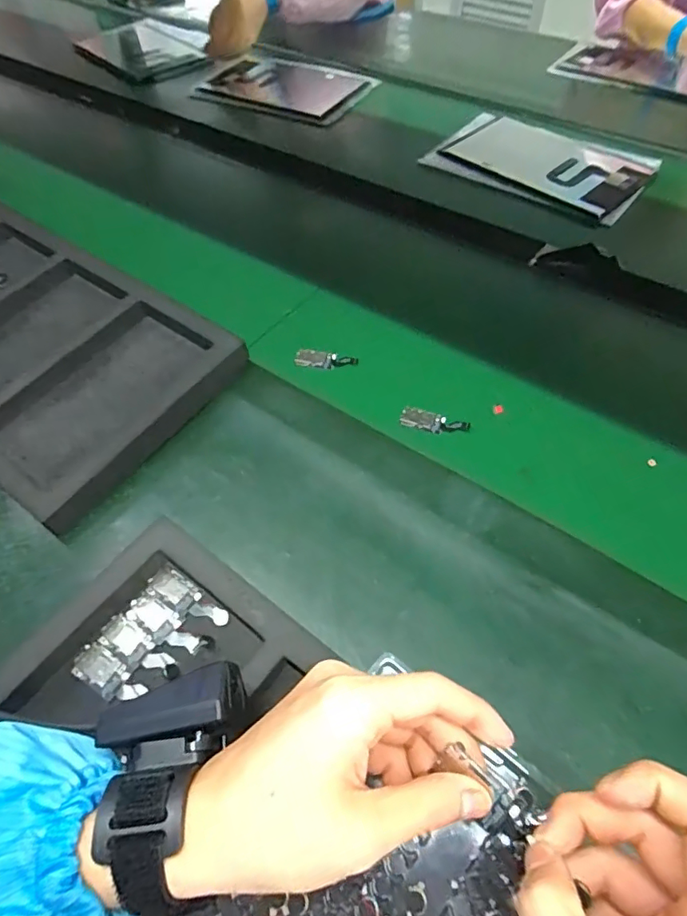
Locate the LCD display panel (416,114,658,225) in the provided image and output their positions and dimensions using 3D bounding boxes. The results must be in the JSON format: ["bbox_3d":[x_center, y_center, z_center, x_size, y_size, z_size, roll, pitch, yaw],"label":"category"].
[{"bbox_3d":[0.279,-0.410,0.726,0.269,0.021,0.191,32,61,22],"label":"LCD display panel"}]

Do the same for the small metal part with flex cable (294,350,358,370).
[{"bbox_3d":[-0.017,-0.097,0.512,0.061,0.009,0.019,3,55,4],"label":"small metal part with flex cable"}]

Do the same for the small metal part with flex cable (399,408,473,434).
[{"bbox_3d":[0.080,-0.031,0.460,0.059,0.005,0.020,16,56,13],"label":"small metal part with flex cable"}]

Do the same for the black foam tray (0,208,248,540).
[{"bbox_3d":[-0.356,-0.140,0.530,0.514,0.047,0.212,31,61,22],"label":"black foam tray"}]

